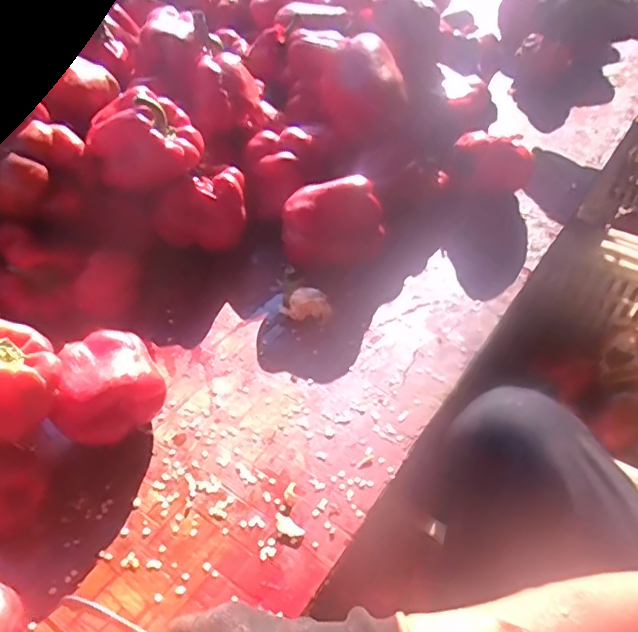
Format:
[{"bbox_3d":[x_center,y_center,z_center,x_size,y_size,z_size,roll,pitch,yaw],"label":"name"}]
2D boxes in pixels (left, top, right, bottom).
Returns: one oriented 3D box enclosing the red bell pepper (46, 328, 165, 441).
[{"bbox_3d":[-0.168,0.063,0.485,0.075,0.077,0.082,1,46,-1],"label":"red bell pepper"}]

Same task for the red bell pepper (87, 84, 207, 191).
[{"bbox_3d":[-0.178,-0.177,0.602,0.108,0.090,0.082,-1,46,-1],"label":"red bell pepper"}]

